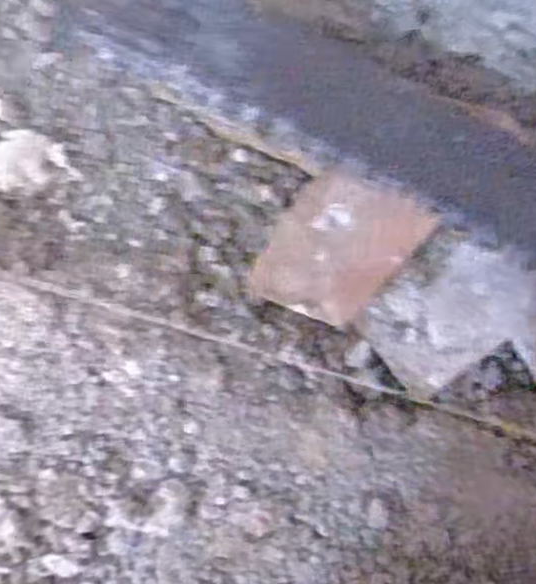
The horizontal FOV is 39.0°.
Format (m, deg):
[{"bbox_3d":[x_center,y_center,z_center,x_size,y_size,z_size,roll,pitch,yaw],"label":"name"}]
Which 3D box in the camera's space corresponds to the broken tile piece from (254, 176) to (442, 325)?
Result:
[{"bbox_3d":[0.042,-0.024,0.427,0.074,0.010,0.086,28,104,-9],"label":"broken tile piece"}]

